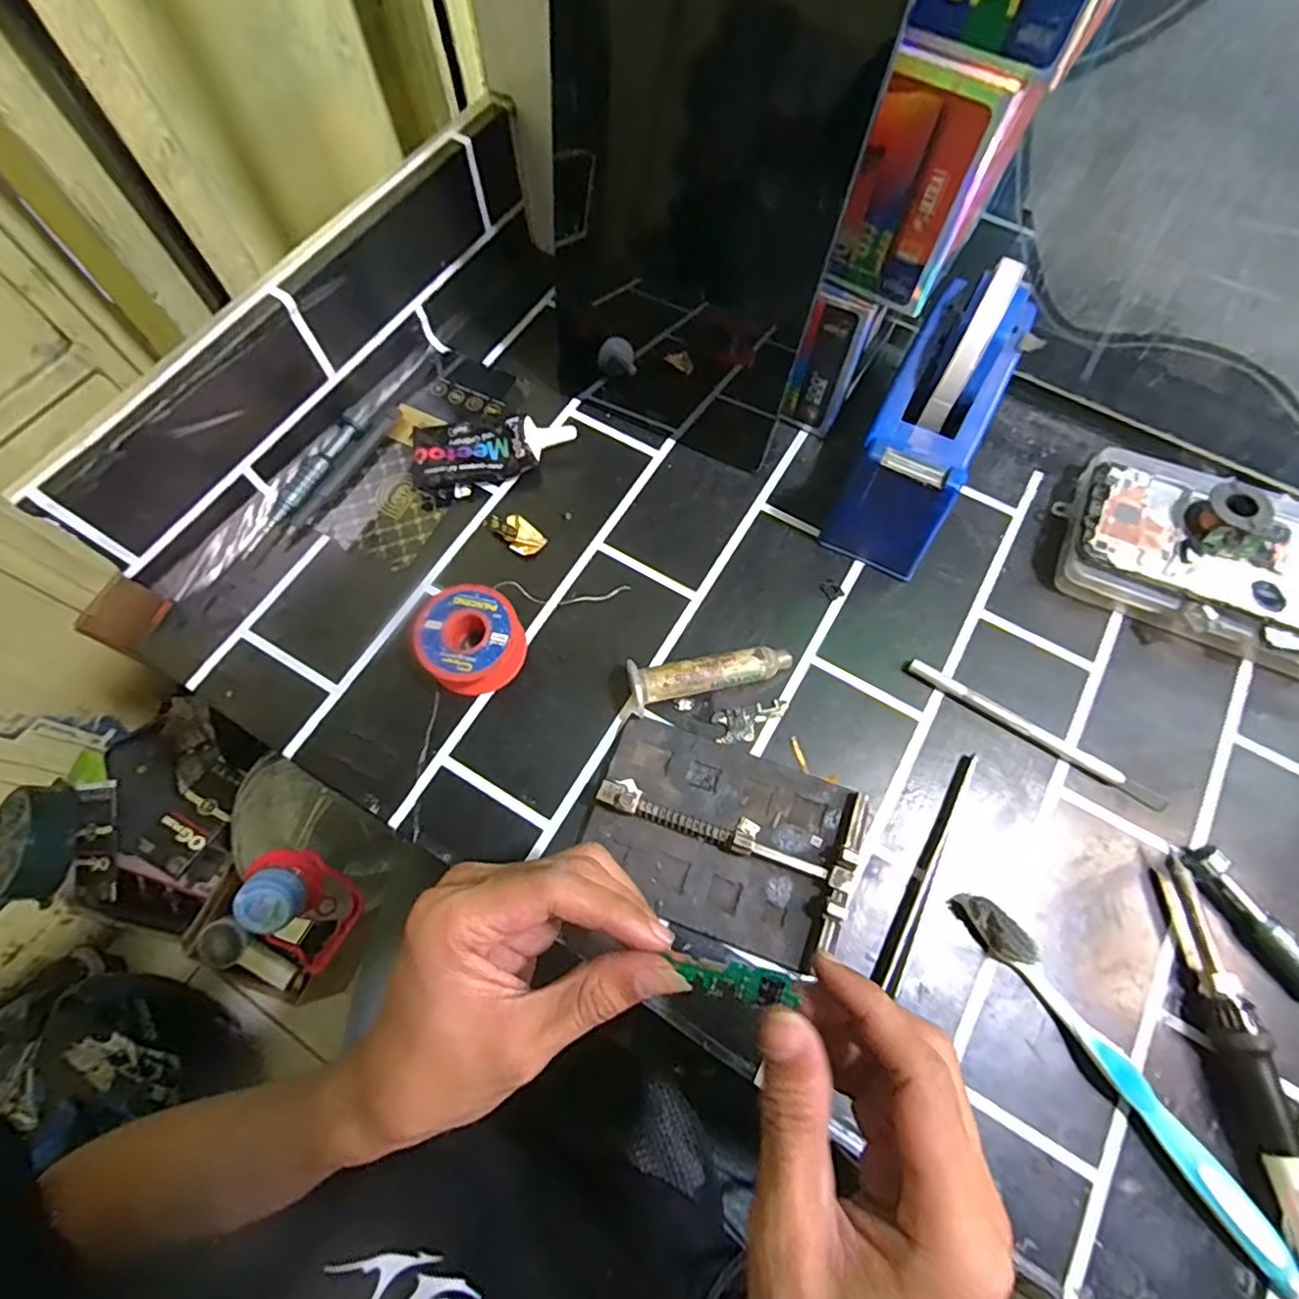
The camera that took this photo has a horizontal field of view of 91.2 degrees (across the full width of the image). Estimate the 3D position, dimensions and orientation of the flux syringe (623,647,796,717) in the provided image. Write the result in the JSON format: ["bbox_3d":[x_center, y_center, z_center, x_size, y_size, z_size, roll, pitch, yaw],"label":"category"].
[{"bbox_3d":[0.033,0.016,0.340,0.086,0.022,0.024,-7,69,-3],"label":"flux syringe"}]

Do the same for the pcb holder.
[{"bbox_3d":[0.035,0.091,0.311,0.125,0.021,0.087,19,70,7],"label":"pcb holder"}]

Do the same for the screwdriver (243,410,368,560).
[{"bbox_3d":[-0.209,-0.101,0.386,0.014,0.009,0.109,27,71,10],"label":"screwdriver"}]

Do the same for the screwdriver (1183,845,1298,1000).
[{"bbox_3d":[0.295,0.143,0.292,0.015,0.018,0.113,-32,73,-12],"label":"screwdriver"}]

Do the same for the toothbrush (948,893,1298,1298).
[{"bbox_3d":[0.204,0.185,0.276,0.015,0.019,0.180,-33,73,-12],"label":"toothbrush"}]

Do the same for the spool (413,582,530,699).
[{"bbox_3d":[-0.096,-0.005,0.344,0.051,0.030,0.051,0,69,0],"label":"spool"}]

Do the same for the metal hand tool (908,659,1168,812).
[{"bbox_3d":[0.203,0.044,0.337,0.138,0.008,0.009,32,72,11],"label":"metal hand tool"}]

